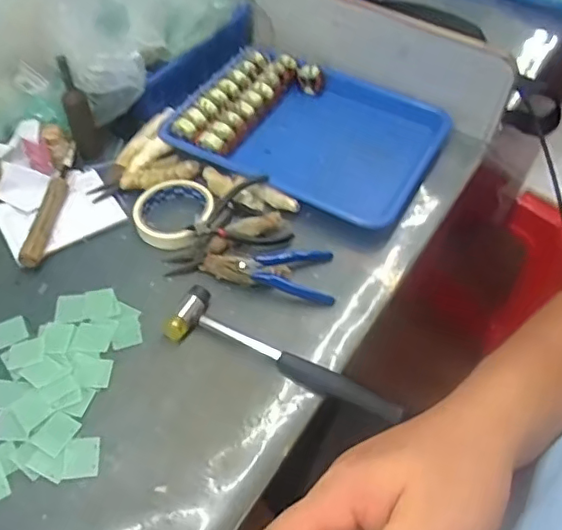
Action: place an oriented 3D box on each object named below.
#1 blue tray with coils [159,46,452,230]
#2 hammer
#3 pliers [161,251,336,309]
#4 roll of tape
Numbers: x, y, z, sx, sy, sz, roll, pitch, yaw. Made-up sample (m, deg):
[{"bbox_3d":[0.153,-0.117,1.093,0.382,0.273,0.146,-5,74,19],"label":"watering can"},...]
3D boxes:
[{"bbox_3d":[0.039,-0.183,0.746,0.317,0.042,0.242,25,56,16],"label":"blue tray with coils"},{"bbox_3d":[0.006,0.086,0.559,0.243,0.023,0.055,19,55,13],"label":"hammer"},{"bbox_3d":[-0.035,0.004,0.614,0.181,0.030,0.067,2,53,0],"label":"pliers"},{"bbox_3d":[-0.127,-0.064,0.664,0.083,0.028,0.092,9,53,5],"label":"roll of tape"}]

